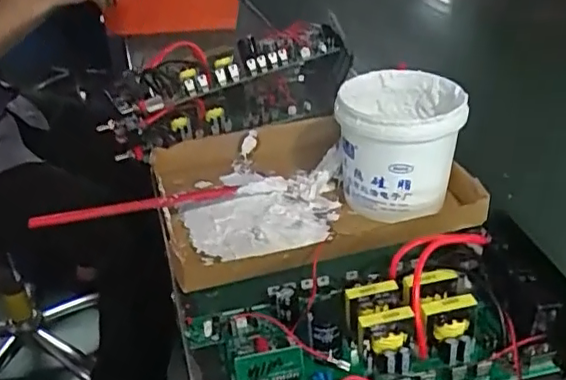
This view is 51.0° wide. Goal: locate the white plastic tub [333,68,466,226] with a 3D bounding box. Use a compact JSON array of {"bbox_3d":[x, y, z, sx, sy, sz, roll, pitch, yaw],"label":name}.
[{"bbox_3d":[0.119,-0.047,0.615,0.117,0.113,0.129,4,32,12],"label":"white plastic tub"}]

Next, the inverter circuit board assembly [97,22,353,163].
[{"bbox_3d":[-0.071,-0.135,0.787,0.306,0.096,0.138,-17,34,-21],"label":"inverter circuit board assembly"}]

